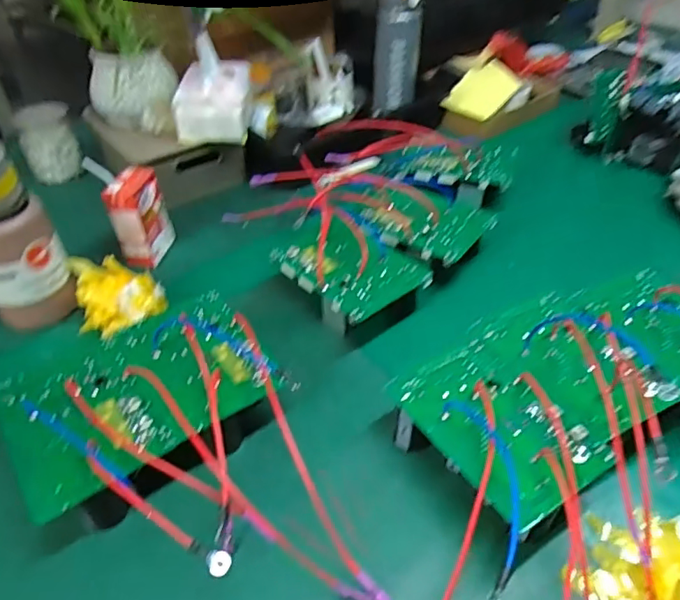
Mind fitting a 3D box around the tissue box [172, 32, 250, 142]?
[{"bbox_3d":[-0.184,-0.308,0.771,0.109,0.113,0.121,-6,42,-4],"label":"tissue box"}]

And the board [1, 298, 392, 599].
[{"bbox_3d":[-0.127,0.131,0.430,0.217,0.072,0.329,-26,47,-24],"label":"board"}]

